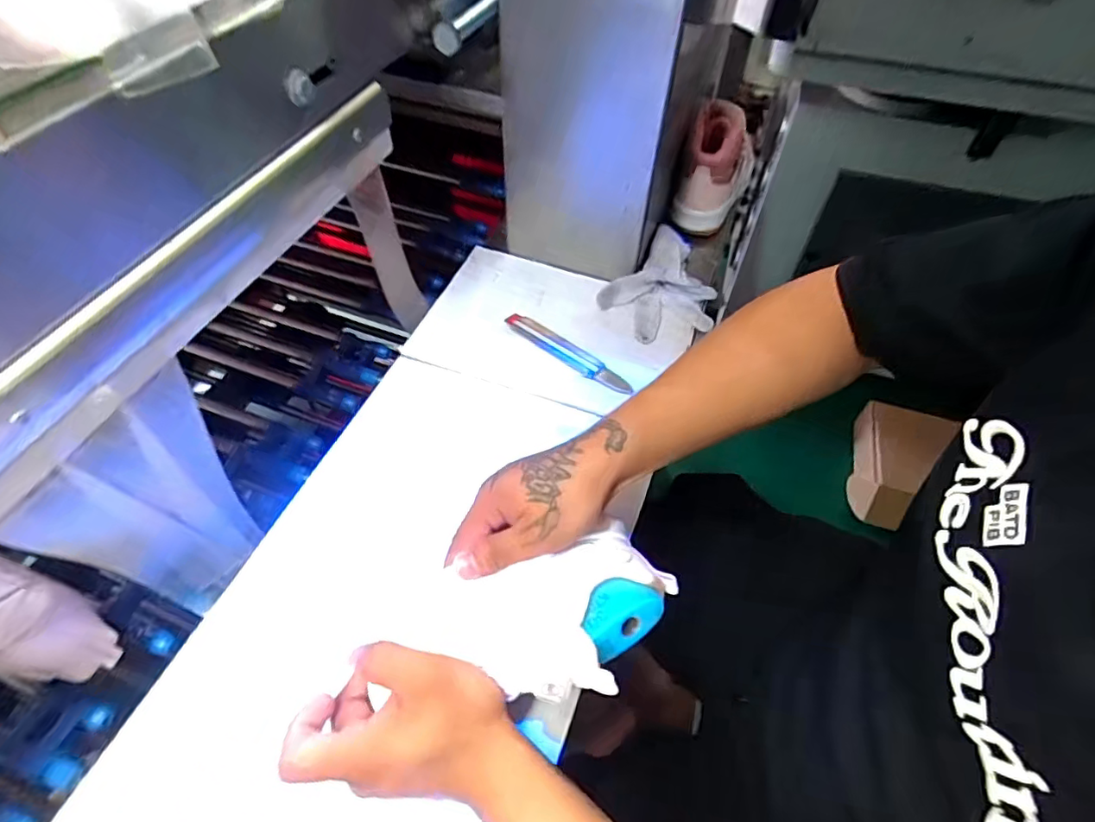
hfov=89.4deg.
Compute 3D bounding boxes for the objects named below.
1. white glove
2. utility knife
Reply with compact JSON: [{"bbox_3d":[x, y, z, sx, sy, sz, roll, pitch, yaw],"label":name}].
[{"bbox_3d":[0.151,-0.150,0.663,0.122,0.029,0.170,35,60,20],"label":"white glove"},{"bbox_3d":[0.021,-0.063,0.606,0.166,0.009,0.028,33,59,19],"label":"utility knife"}]

